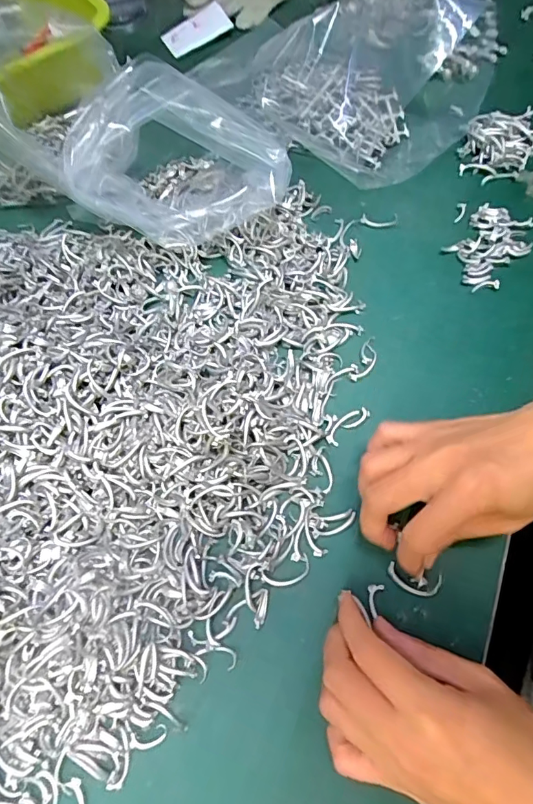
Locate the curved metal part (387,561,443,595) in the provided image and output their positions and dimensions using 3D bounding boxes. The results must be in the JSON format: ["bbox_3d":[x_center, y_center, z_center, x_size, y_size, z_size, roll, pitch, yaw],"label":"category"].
[{"bbox_3d":[0.087,0.106,0.283,0.031,0.004,0.014,16,68,14],"label":"curved metal part"}]

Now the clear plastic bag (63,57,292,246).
[{"bbox_3d":[-0.064,-0.193,0.378,0.161,0.097,0.108,-2,66,2],"label":"clear plastic bag"}]

